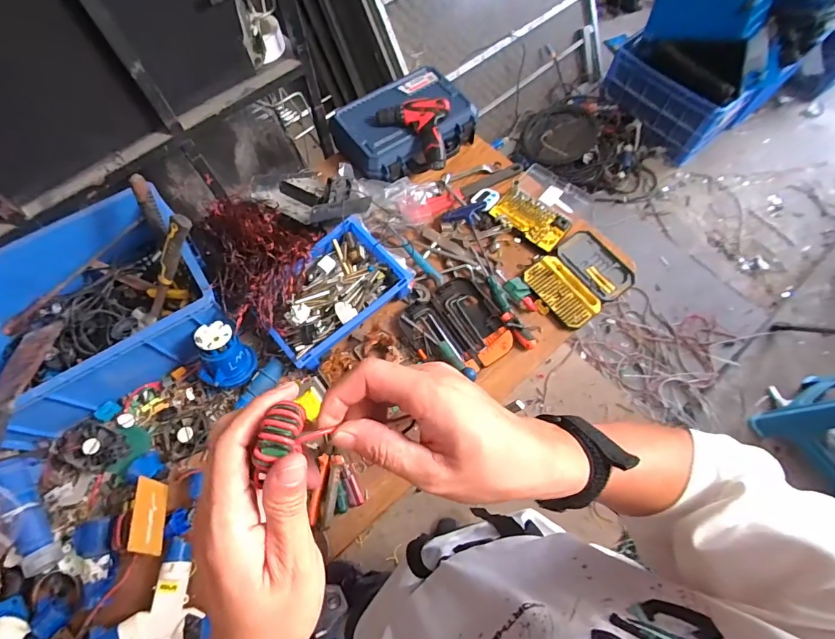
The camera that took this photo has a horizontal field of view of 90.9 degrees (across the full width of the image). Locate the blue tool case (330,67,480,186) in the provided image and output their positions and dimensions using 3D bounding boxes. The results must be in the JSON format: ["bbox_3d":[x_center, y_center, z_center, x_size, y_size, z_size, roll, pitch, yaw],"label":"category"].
[{"bbox_3d":[-0.036,-0.526,1.110,0.354,0.100,0.264,-33,69,-13],"label":"blue tool case"}]

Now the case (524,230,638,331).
[{"bbox_3d":[0.393,-0.102,0.994,0.224,0.029,0.183,-34,70,-13],"label":"case"}]

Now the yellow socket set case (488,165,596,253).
[{"bbox_3d":[0.331,-0.303,1.075,0.194,0.034,0.233,35,71,15],"label":"yellow socket set case"}]

